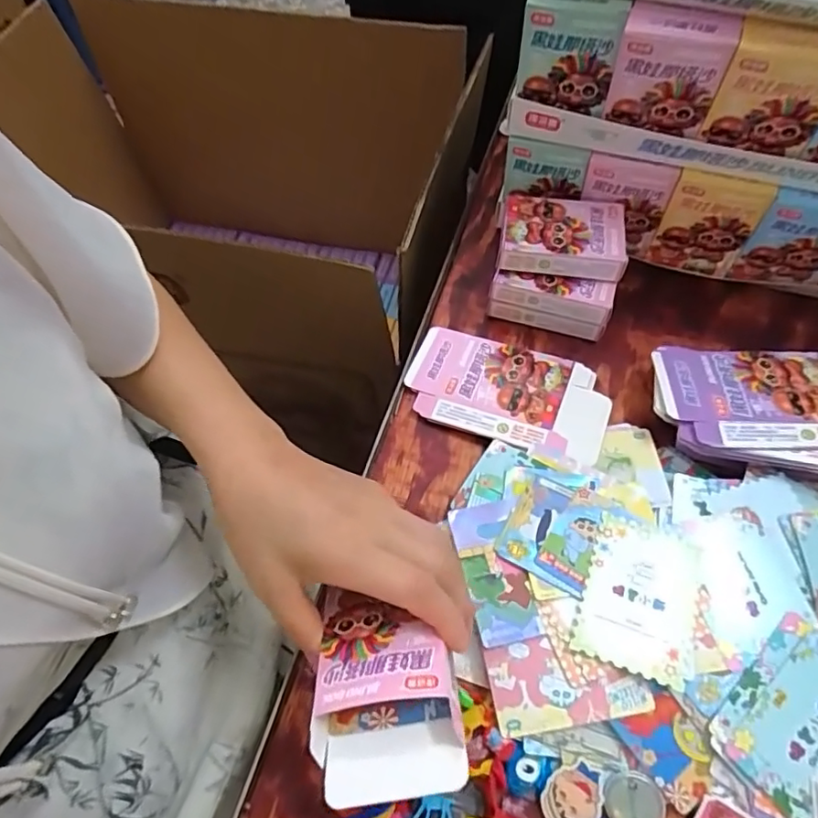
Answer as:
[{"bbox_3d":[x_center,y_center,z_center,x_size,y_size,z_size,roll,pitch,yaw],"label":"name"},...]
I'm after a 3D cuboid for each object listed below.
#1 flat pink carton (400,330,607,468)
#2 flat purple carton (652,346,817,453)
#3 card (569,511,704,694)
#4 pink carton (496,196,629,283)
[{"bbox_3d":[0.073,-0.015,0.429,0.150,0.004,0.083,18,64,13],"label":"flat pink carton"},{"bbox_3d":[0.249,-0.011,0.391,0.147,0.008,0.089,1,55,5],"label":"flat purple carton"},{"bbox_3d":[0.139,0.113,0.340,0.064,0.010,0.087,18,64,14],"label":"card"},{"bbox_3d":[0.119,-0.134,0.441,0.093,0.021,0.065,8,62,8],"label":"pink carton"}]

